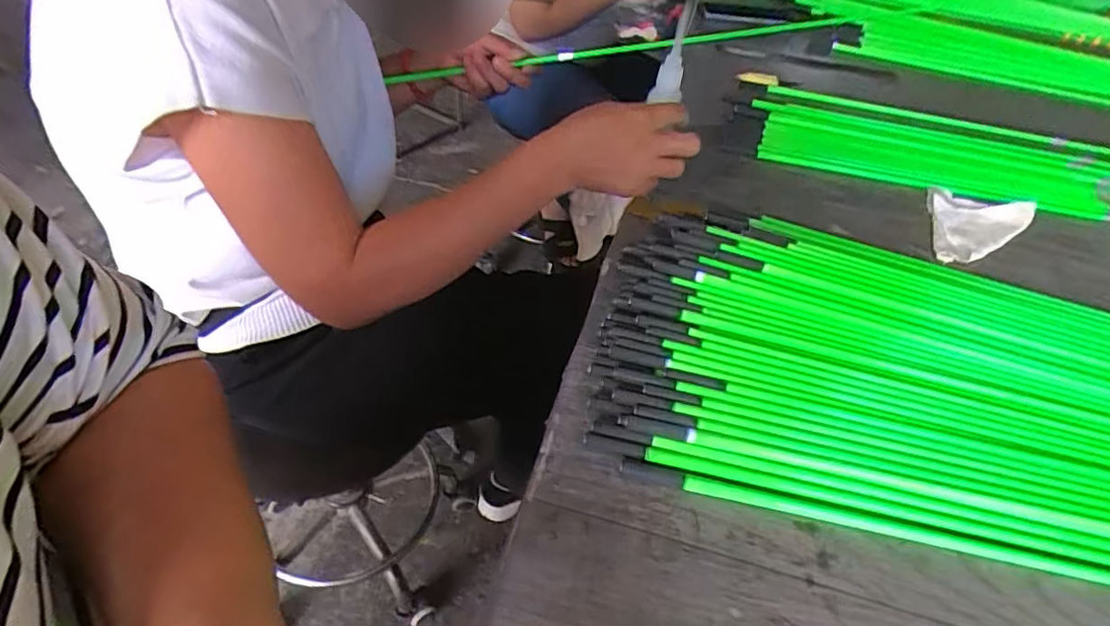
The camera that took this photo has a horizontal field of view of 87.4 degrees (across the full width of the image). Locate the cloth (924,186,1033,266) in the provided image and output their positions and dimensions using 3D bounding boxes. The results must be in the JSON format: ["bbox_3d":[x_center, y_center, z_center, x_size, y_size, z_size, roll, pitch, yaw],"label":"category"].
[{"bbox_3d":[0.418,-0.098,0.591,0.163,0.014,0.083,-24,51,-28],"label":"cloth"}]

